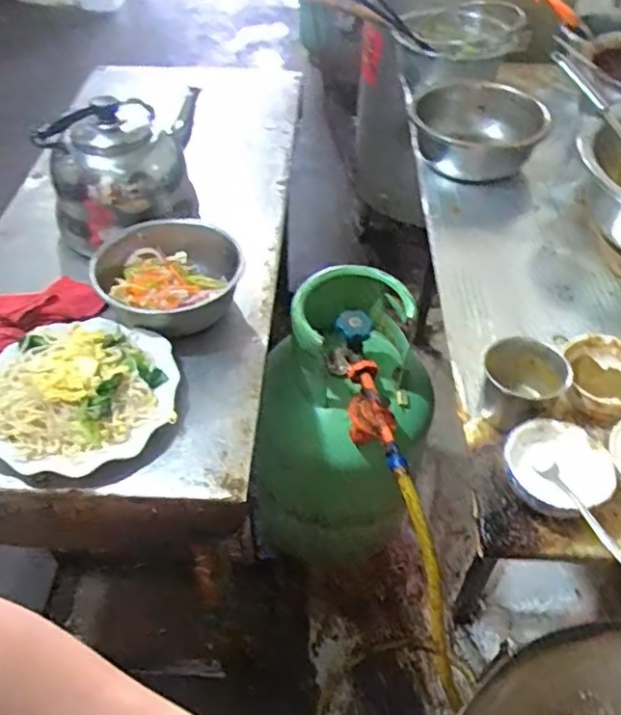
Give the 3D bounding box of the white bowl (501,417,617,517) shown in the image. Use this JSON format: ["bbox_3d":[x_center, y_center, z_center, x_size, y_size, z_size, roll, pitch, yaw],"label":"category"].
[{"bbox_3d":[0.260,0.124,0.686,0.101,0.047,0.106,1,49,-1],"label":"white bowl"}]

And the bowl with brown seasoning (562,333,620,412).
[{"bbox_3d":[0.365,0.035,0.786,0.101,0.064,0.105,1,49,-1],"label":"bowl with brown seasoning"}]

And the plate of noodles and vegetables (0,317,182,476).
[{"bbox_3d":[-0.274,0.036,0.759,0.220,0.045,0.212,1,49,-1],"label":"plate of noodles and vegetables"}]

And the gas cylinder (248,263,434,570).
[{"bbox_3d":[0.052,0.147,1.142,0.269,0.581,0.304,18,51,14],"label":"gas cylinder"}]

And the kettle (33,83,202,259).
[{"bbox_3d":[-0.268,-0.287,0.960,0.244,0.174,0.169,-16,51,-15],"label":"kettle"}]

